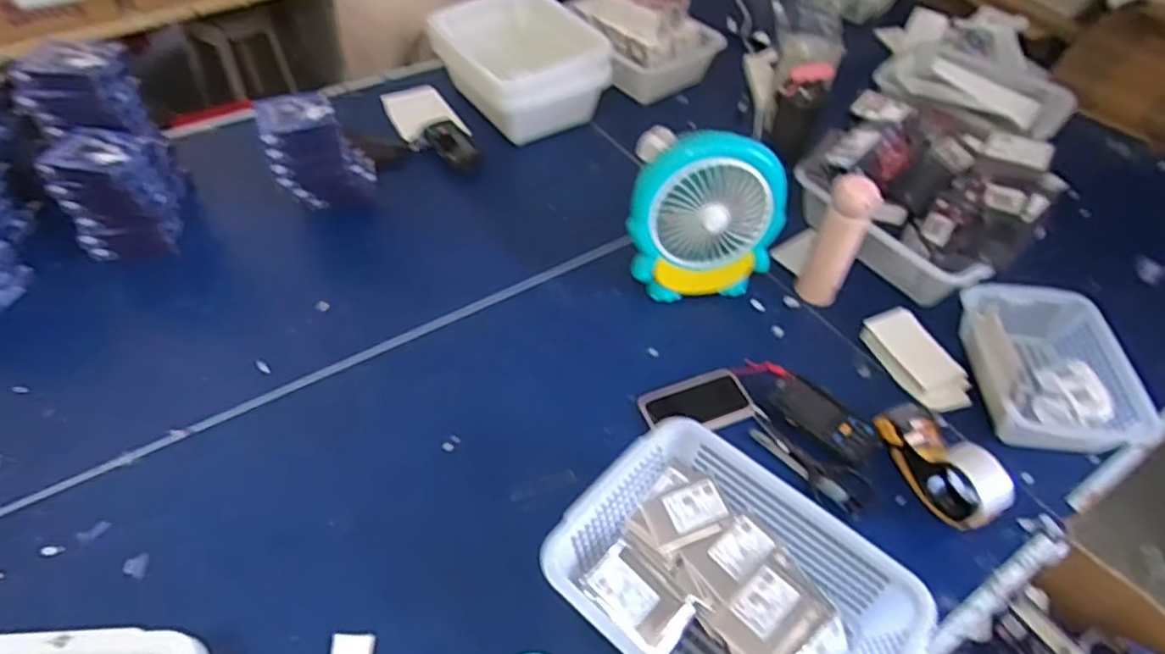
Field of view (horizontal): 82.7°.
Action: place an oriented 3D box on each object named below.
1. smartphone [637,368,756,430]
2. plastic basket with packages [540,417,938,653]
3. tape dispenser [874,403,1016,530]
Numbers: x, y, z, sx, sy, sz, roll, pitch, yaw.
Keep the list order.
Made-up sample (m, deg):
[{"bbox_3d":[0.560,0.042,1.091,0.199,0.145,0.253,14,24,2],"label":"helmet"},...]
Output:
[{"bbox_3d":[0.161,0.112,0.953,0.148,0.013,0.086,-17,57,-6],"label":"smartphone"},{"bbox_3d":[0.157,0.299,0.730,0.354,0.107,0.260,36,57,26],"label":"plastic basket with packages"},{"bbox_3d":[0.463,0.173,0.859,0.076,0.079,0.167,-15,51,-14],"label":"tape dispenser"}]

